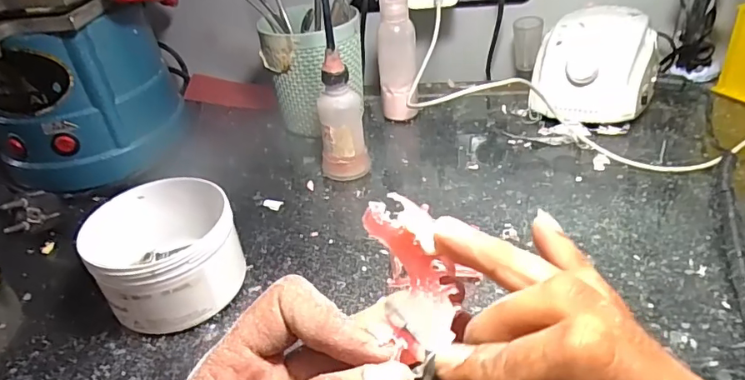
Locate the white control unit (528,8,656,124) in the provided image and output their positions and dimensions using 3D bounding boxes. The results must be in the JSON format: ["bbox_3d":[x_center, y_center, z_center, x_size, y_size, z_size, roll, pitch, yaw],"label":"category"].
[{"bbox_3d":[0.220,-0.122,0.509,0.108,0.080,0.130,11,38,23],"label":"white control unit"}]

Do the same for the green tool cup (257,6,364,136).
[{"bbox_3d":[-0.057,-0.120,0.511,0.091,0.126,0.075,-9,35,-4],"label":"green tool cup"}]

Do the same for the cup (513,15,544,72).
[{"bbox_3d":[0.167,-0.157,0.560,0.029,0.053,0.028,4,36,15],"label":"cup"}]

